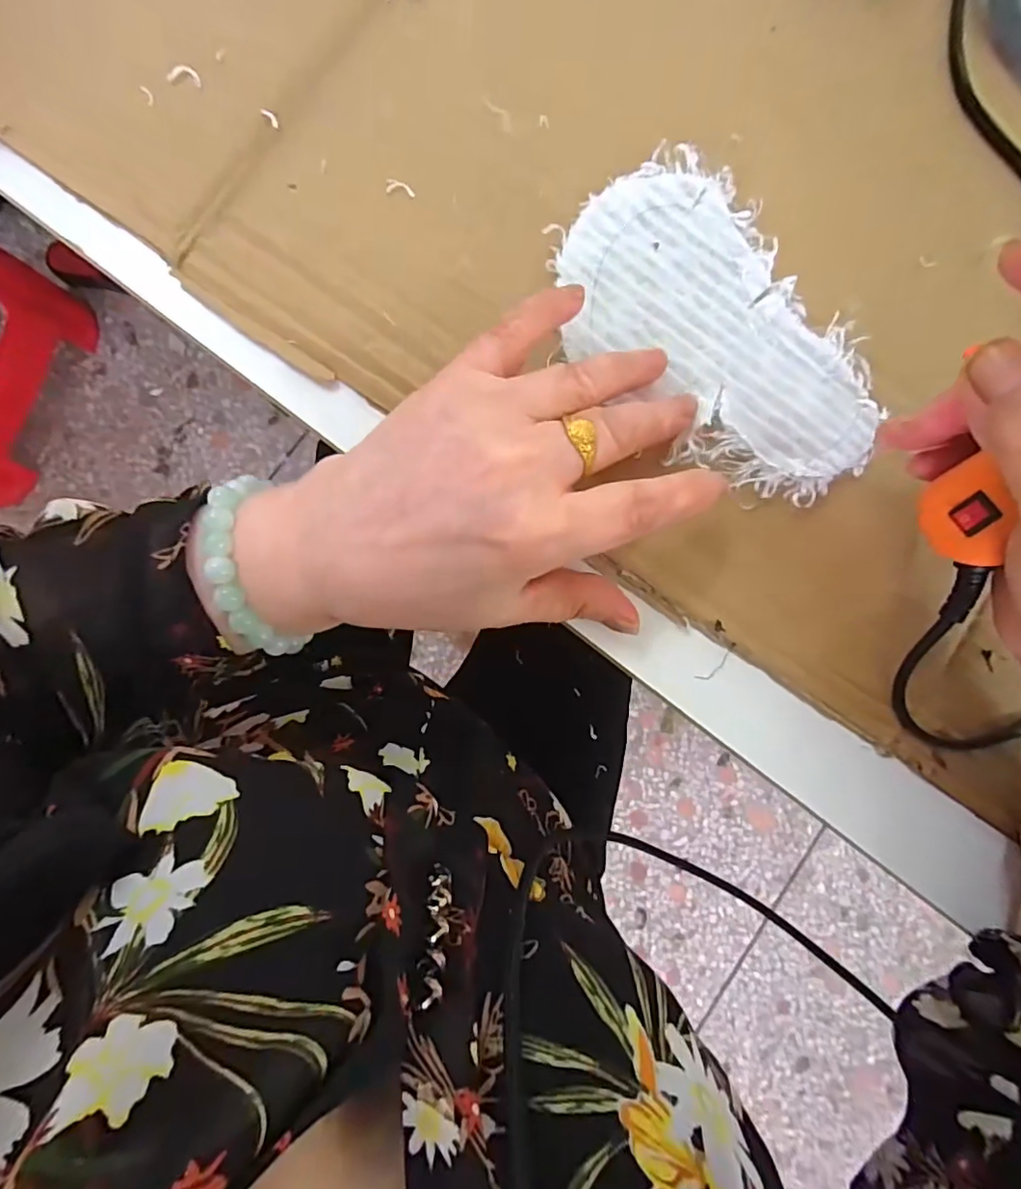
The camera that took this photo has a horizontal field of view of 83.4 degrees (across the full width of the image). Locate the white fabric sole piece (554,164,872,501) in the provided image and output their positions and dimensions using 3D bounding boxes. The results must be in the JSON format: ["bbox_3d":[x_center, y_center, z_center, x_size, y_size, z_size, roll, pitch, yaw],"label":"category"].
[{"bbox_3d":[0.081,-0.102,0.229,0.087,0.006,0.144,-38,89,-5],"label":"white fabric sole piece"}]

